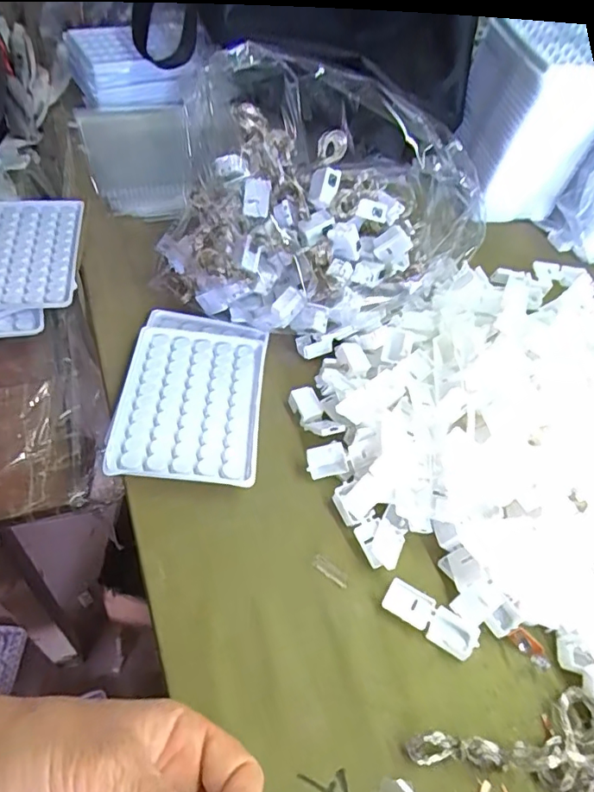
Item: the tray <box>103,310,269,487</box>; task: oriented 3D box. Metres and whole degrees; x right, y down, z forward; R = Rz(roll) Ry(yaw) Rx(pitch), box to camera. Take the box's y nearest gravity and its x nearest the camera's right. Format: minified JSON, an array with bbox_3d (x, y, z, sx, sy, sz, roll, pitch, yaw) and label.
[{"bbox_3d":[-0.071,-0.005,0.379,0.092,0.022,0.141,6,53,-6],"label":"tray"}]

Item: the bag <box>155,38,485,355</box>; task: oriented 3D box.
[{"bbox_3d":[0.022,-0.145,0.413,0.220,0.133,0.175,22,55,11],"label":"bag"}]

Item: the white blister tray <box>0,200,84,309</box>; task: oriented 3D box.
[{"bbox_3d":[-0.233,-0.118,0.449,0.100,0.014,0.118,1,54,-10],"label":"white blister tray"}]

